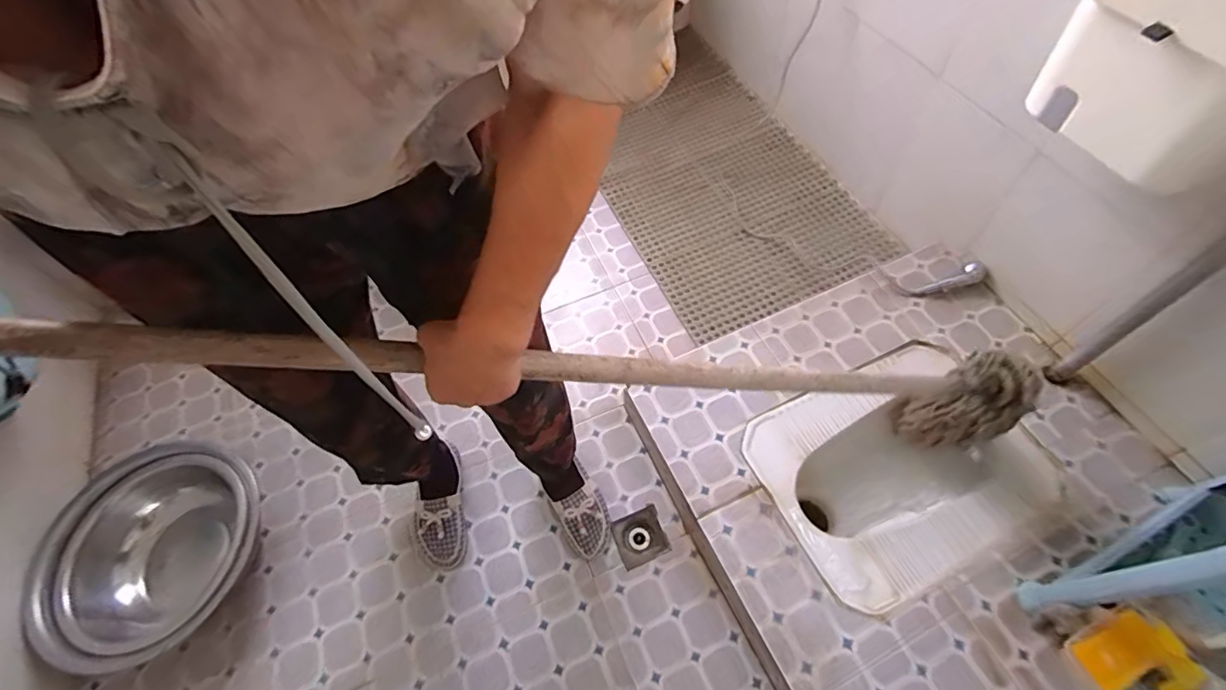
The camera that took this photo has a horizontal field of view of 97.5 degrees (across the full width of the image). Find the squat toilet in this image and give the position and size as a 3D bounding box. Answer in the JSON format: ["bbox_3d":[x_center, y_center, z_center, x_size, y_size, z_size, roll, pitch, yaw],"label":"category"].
[{"bbox_3d":[0.523,0.246,1.029,0.482,0.153,0.370,-23,60,-11],"label":"squat toilet"}]

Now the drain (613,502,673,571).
[{"bbox_3d":[0.052,0.374,1.041,0.095,0.013,0.091,-23,60,-10],"label":"drain"}]

